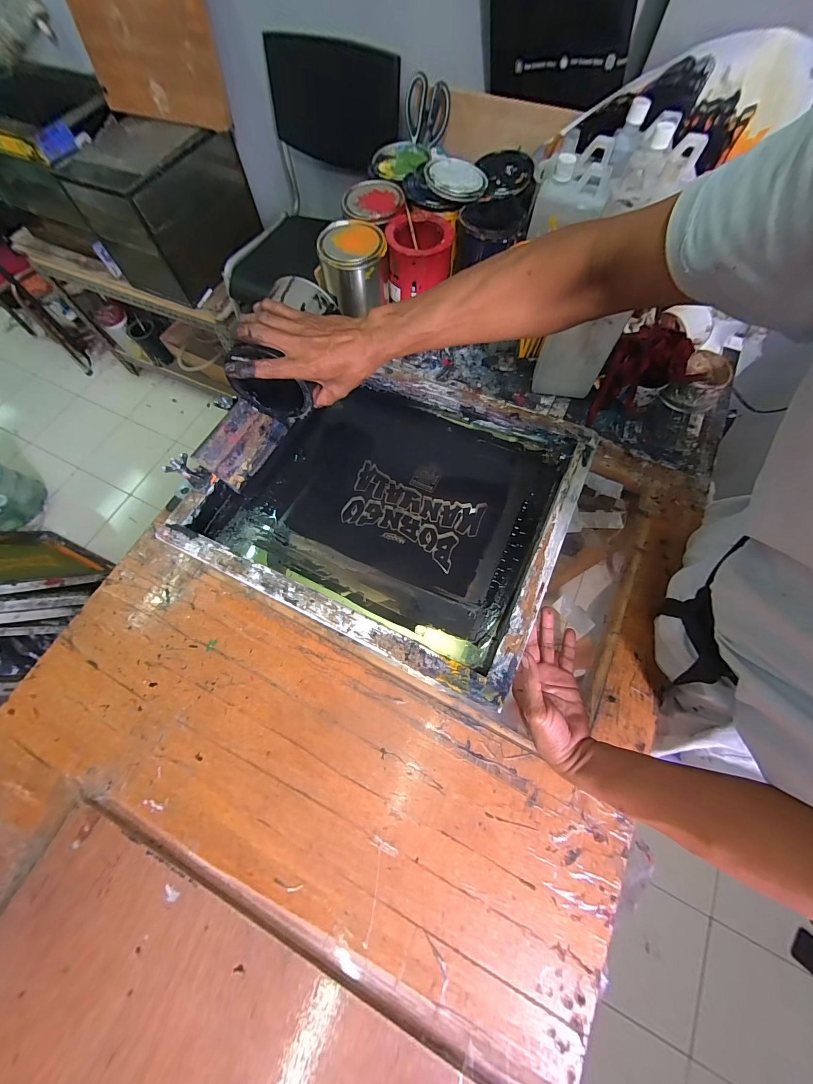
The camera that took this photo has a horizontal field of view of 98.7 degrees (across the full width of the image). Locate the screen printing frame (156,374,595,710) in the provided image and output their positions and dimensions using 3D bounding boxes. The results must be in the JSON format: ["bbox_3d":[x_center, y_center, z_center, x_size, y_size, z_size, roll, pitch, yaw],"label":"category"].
[{"bbox_3d":[-0.028,-0.063,0.507,0.475,0.046,0.383,24,72,13],"label":"screen printing frame"}]

